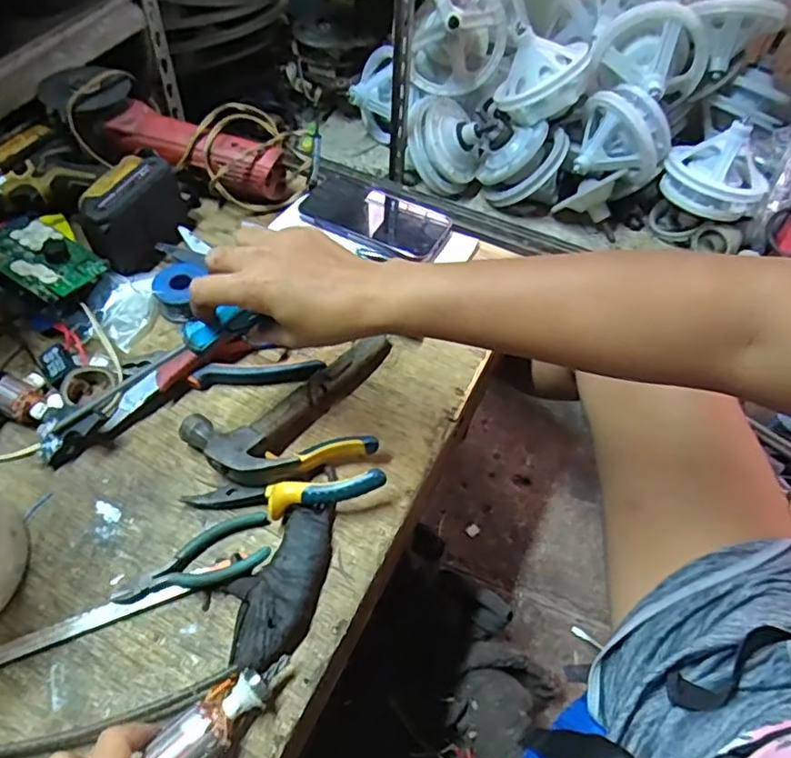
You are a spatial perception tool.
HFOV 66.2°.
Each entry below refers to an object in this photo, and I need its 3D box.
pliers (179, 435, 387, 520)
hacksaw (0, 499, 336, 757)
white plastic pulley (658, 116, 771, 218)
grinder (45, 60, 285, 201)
[{"bbox_3d":[-0.083,0.080,0.482,0.145,0.036,0.054,-6,55,-9],"label":"pliers"},{"bbox_3d":[-0.199,0.194,0.409,0.357,0.027,0.094,-21,59,-18],"label":"hacksaw"},{"bbox_3d":[0.467,-0.307,0.868,0.137,0.105,0.128,32,58,17],"label":"white plastic pulley"},{"bbox_3d":[-0.259,-0.277,0.685,0.271,0.071,0.088,19,55,9],"label":"grinder"}]

